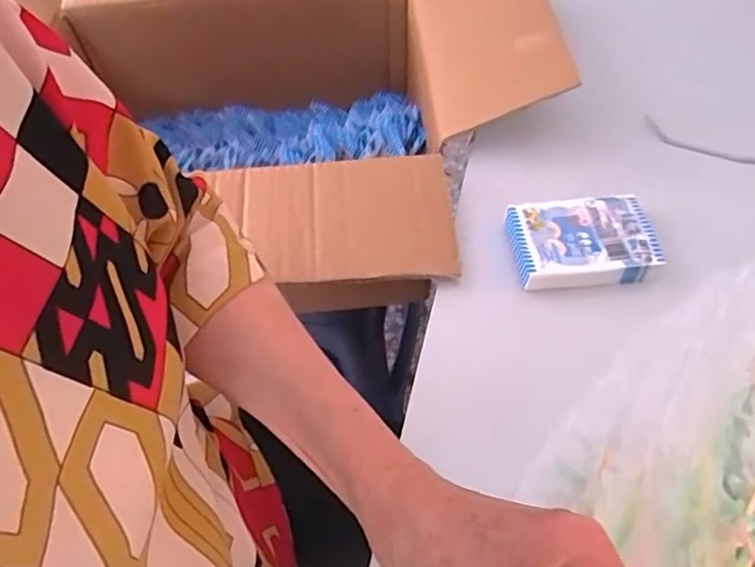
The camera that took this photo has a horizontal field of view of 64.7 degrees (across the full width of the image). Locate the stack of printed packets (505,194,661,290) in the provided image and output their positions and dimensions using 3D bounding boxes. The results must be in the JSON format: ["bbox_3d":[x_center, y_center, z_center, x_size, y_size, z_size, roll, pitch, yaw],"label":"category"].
[{"bbox_3d":[0.156,-0.030,0.456,0.101,0.022,0.070,-8,59,-2],"label":"stack of printed packets"}]

